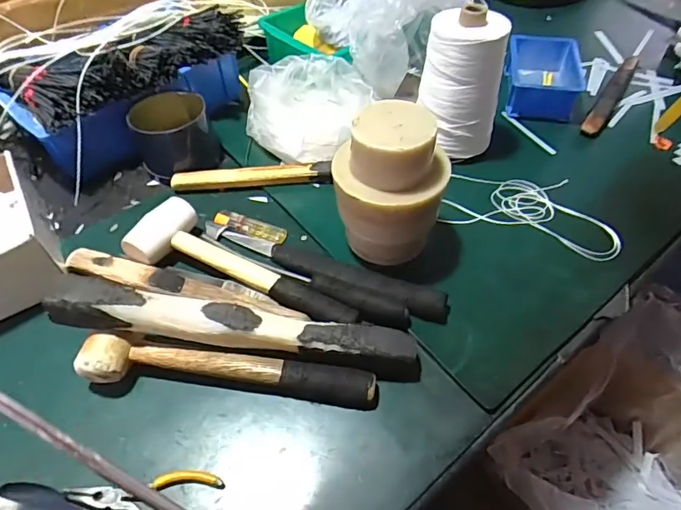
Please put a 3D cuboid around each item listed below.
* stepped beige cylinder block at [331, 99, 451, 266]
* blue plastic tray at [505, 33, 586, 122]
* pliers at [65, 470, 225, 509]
[{"bbox_3d":[0.047,-0.058,0.469,0.099,0.155,0.089,-18,53,-13],"label":"stepped beige cylinder block"},{"bbox_3d":[0.303,-0.274,0.711,0.102,0.045,0.187,10,52,9],"label":"blue plastic tray"},{"bbox_3d":[-0.154,0.189,0.364,0.116,0.014,0.051,5,51,6],"label":"pliers"}]

